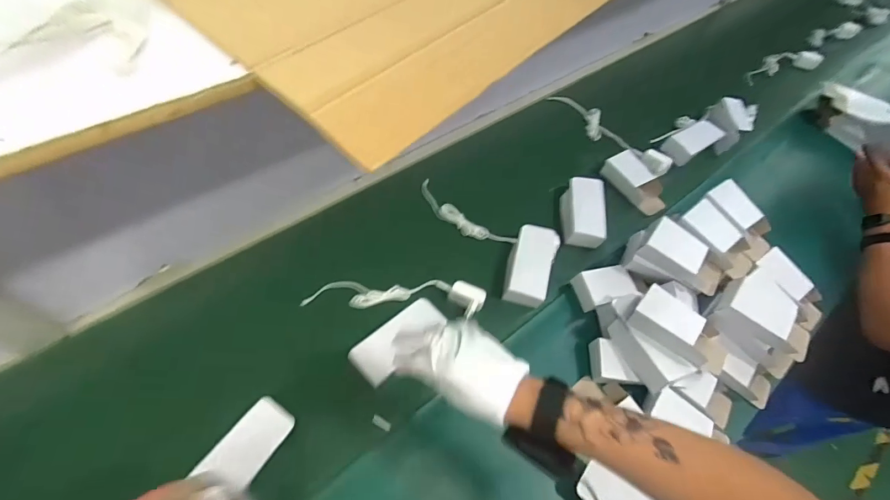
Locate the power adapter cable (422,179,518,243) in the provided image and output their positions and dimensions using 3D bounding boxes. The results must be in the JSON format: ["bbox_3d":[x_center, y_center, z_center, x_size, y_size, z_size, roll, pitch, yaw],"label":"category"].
[{"bbox_3d":[0.035,-0.065,0.802,0.214,0.025,0.052,33,62,16],"label":"power adapter cable"}]

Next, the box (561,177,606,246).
[{"bbox_3d":[0.276,-0.070,0.819,0.075,0.055,0.144,5,58,0],"label":"box"}]

